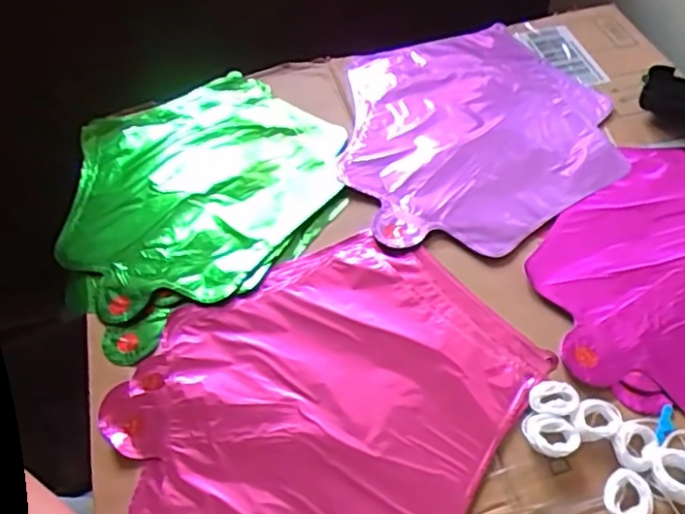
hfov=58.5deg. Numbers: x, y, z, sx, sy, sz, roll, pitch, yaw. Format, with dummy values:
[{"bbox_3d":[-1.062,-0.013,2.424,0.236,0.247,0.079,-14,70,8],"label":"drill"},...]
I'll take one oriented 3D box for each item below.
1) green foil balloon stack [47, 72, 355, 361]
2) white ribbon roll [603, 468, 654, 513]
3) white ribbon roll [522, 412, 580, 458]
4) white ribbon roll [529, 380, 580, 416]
[{"bbox_3d":[-0.135,-0.061,0.533,0.256,0.032,0.244,-39,60,-21],"label":"green foil balloon stack"},{"bbox_3d":[0.166,0.140,0.355,0.027,0.007,0.031,37,64,27],"label":"white ribbon roll"},{"bbox_3d":[0.128,0.109,0.377,0.031,0.012,0.026,1,54,6],"label":"white ribbon roll"},{"bbox_3d":[0.135,0.091,0.393,0.030,0.009,0.023,-10,54,-3],"label":"white ribbon roll"}]

